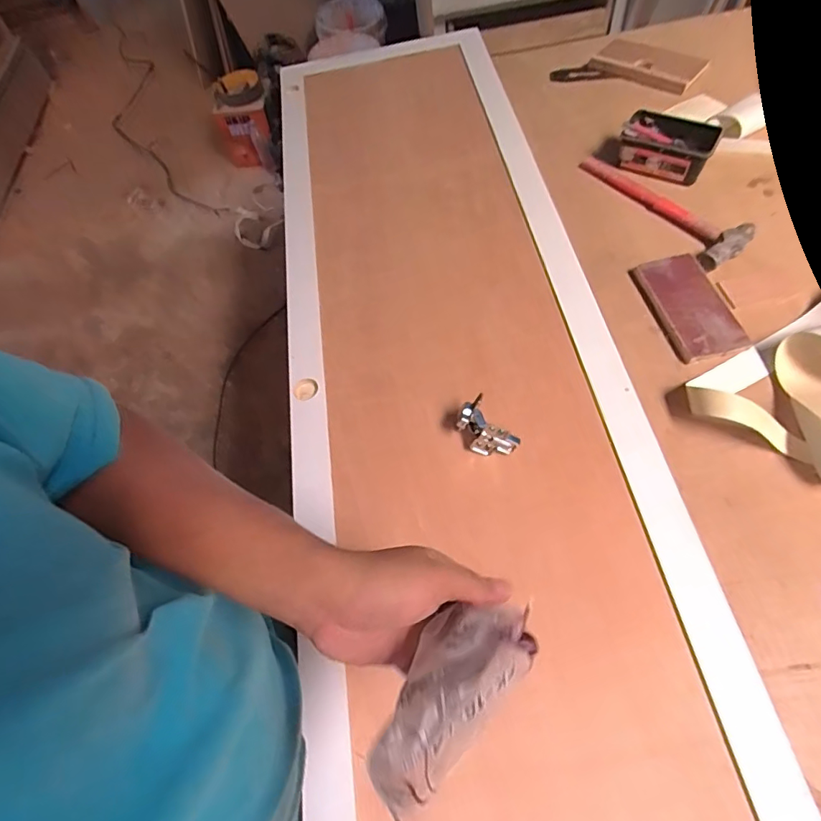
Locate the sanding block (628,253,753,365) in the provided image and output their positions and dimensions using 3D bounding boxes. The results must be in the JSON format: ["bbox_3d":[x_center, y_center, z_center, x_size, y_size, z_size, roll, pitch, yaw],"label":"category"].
[{"bbox_3d":[0.388,-0.147,0.685,0.084,0.027,0.170,-13,62,-4],"label":"sanding block"}]

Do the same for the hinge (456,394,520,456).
[{"bbox_3d":[0.091,0.024,0.595,0.080,0.040,0.048,38,70,20],"label":"hinge"}]

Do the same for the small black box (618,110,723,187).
[{"bbox_3d":[0.424,-0.438,0.813,0.144,0.059,0.090,21,67,18],"label":"small black box"}]

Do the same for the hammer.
[{"bbox_3d":[0.396,-0.335,0.777,0.089,0.033,0.292,-31,65,-13],"label":"hammer"}]

